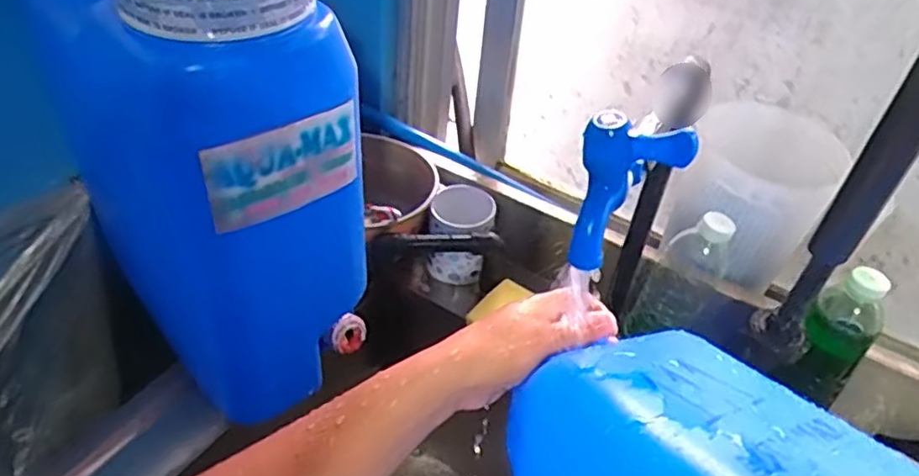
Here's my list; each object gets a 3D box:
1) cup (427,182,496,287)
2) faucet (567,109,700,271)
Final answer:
[{"bbox_3d":[-0.001,-0.003,0.821,0.082,0.098,0.084,3,41,-3],"label":"cup"},{"bbox_3d":[0.092,-0.031,0.377,0.056,0.086,0.051,-3,42,-10],"label":"faucet"}]

